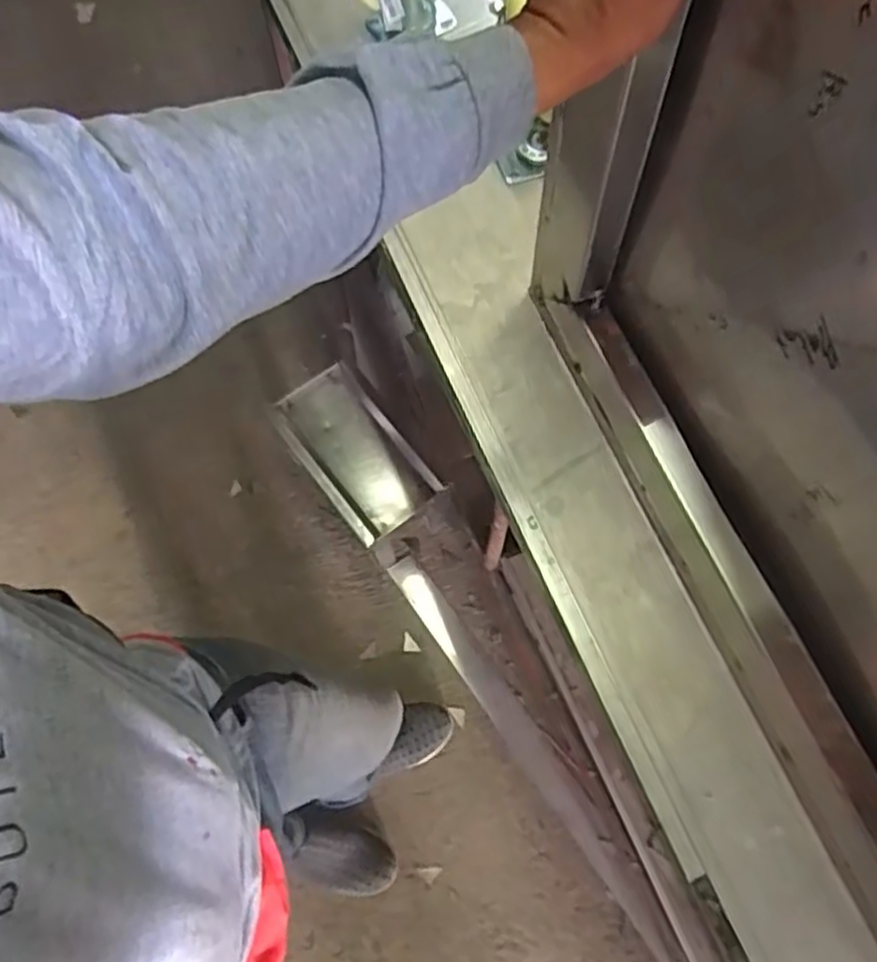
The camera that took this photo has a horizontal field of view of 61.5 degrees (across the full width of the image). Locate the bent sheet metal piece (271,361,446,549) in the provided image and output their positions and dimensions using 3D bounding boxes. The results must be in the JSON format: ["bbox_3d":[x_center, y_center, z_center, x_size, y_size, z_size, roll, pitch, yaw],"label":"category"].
[{"bbox_3d":[-0.142,-0.052,1.296,0.171,0.073,0.307,-36,72,-10],"label":"bent sheet metal piece"}]

